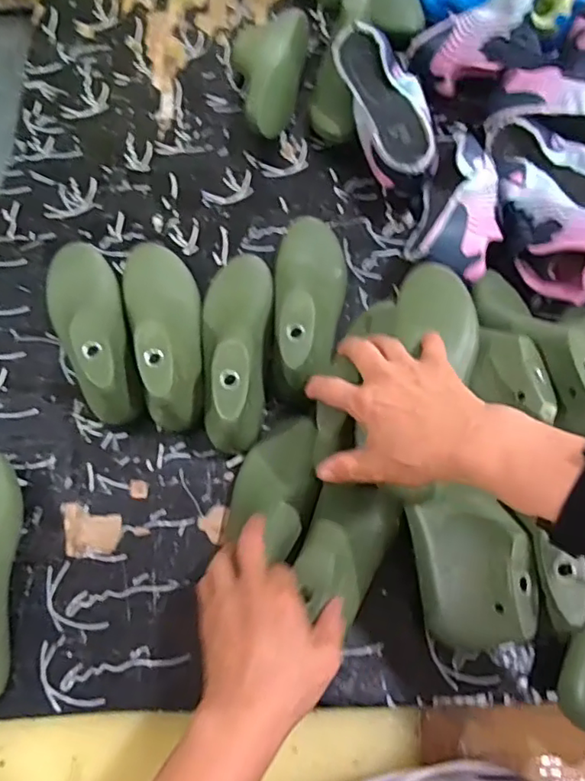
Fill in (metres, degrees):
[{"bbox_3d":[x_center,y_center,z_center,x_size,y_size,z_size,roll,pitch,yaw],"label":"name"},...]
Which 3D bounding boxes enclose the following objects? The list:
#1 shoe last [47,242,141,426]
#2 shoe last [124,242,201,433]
[{"bbox_3d":[-0.197,-0.066,0.558,0.071,0.081,0.209,-24,70,-10],"label":"shoe last"},{"bbox_3d":[-0.126,-0.066,0.560,0.071,0.085,0.214,-13,68,-6],"label":"shoe last"}]

